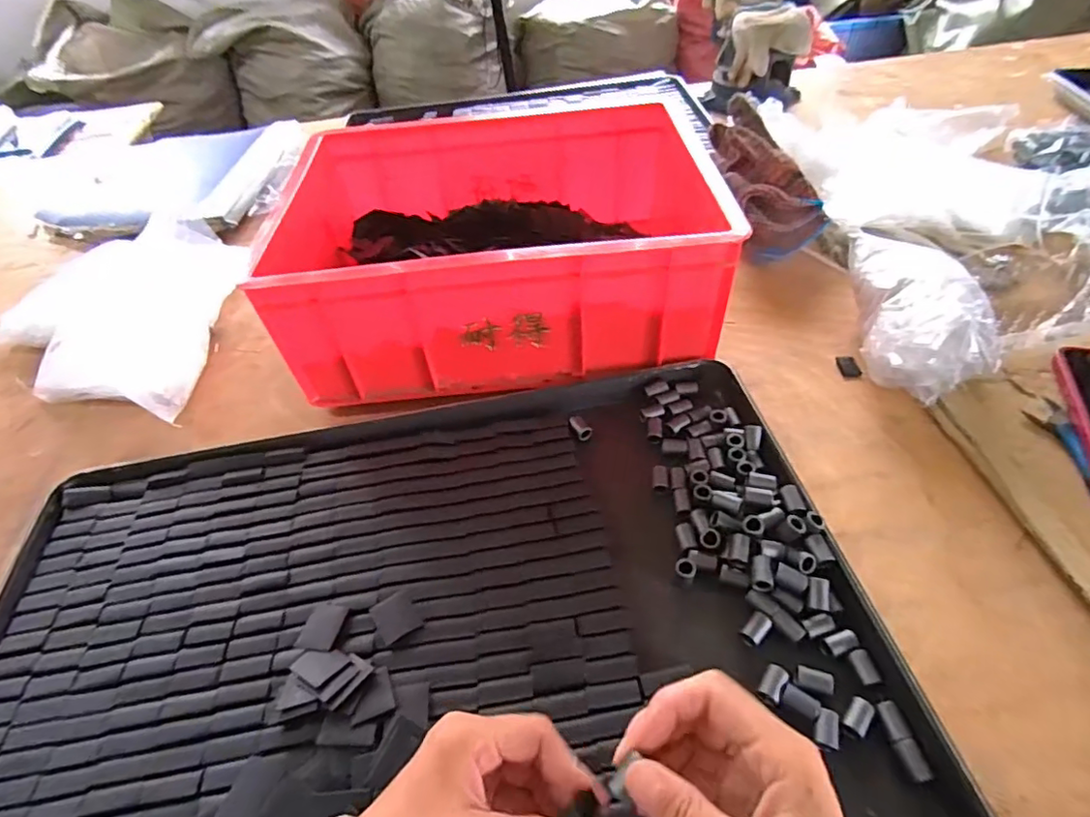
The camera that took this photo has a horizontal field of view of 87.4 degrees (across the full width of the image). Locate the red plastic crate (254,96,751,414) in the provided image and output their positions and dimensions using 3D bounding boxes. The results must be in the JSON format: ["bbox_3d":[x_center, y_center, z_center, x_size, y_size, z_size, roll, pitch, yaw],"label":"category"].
[{"bbox_3d":[-0.034,-0.170,0.590,0.411,0.144,0.296,-6,47,0],"label":"red plastic crate"}]

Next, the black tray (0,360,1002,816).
[{"bbox_3d":[-0.084,0.148,0.388,0.602,0.029,0.402,-10,45,-3],"label":"black tray"}]

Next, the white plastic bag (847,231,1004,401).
[{"bbox_3d":[0.337,-0.092,0.526,0.093,0.088,0.169,6,48,11],"label":"white plastic bag"}]

